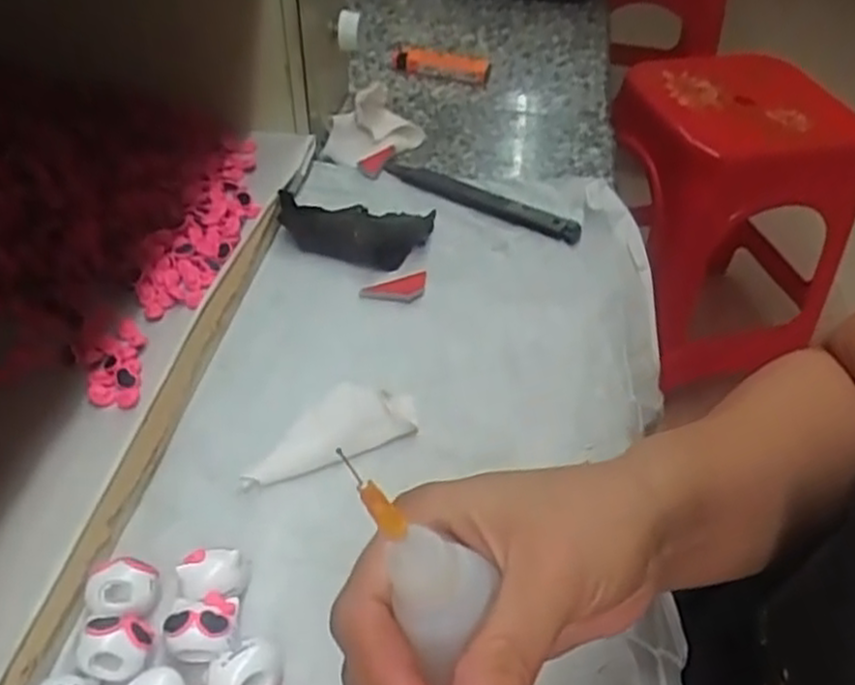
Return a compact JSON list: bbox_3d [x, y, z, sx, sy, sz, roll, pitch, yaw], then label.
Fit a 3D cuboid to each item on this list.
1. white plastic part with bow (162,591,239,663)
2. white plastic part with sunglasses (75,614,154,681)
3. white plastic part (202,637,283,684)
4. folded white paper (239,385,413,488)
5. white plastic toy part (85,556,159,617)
[{"bbox_3d":[-0.082,0.104,0.281,0.024,0.022,0.023,-4,45,-6],"label":"white plastic part with bow"},{"bbox_3d":[-0.111,0.107,0.272,0.024,0.017,0.019,-16,48,-18],"label":"white plastic part with sunglasses"},{"bbox_3d":[-0.064,0.118,0.272,0.024,0.023,0.021,-28,53,-27],"label":"white plastic part"},{"bbox_3d":[-0.046,0.038,0.353,0.083,0.008,0.035,-20,49,-21],"label":"folded white paper"},{"bbox_3d":[-0.114,0.093,0.290,0.025,0.017,0.020,-8,46,-10],"label":"white plastic toy part"}]

